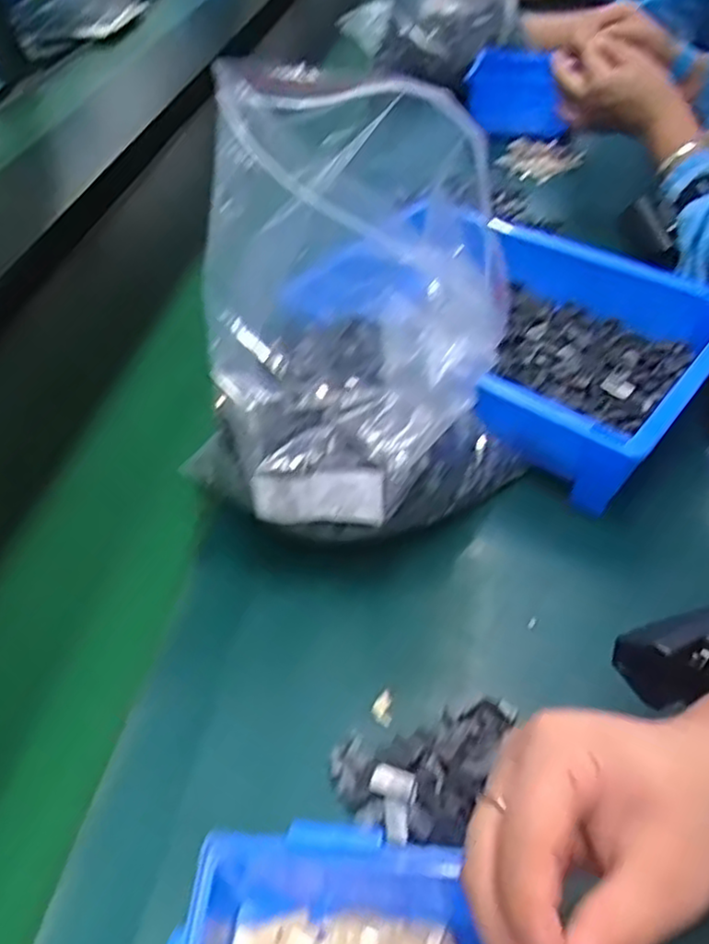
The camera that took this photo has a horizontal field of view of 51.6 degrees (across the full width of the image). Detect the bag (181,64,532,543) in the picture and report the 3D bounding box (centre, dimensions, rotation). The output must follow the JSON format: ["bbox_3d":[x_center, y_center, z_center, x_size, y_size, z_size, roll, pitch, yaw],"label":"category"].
[{"bbox_3d":[0.002,-0.066,0.430,0.127,0.259,0.178,32,56,32],"label":"bag"}]

